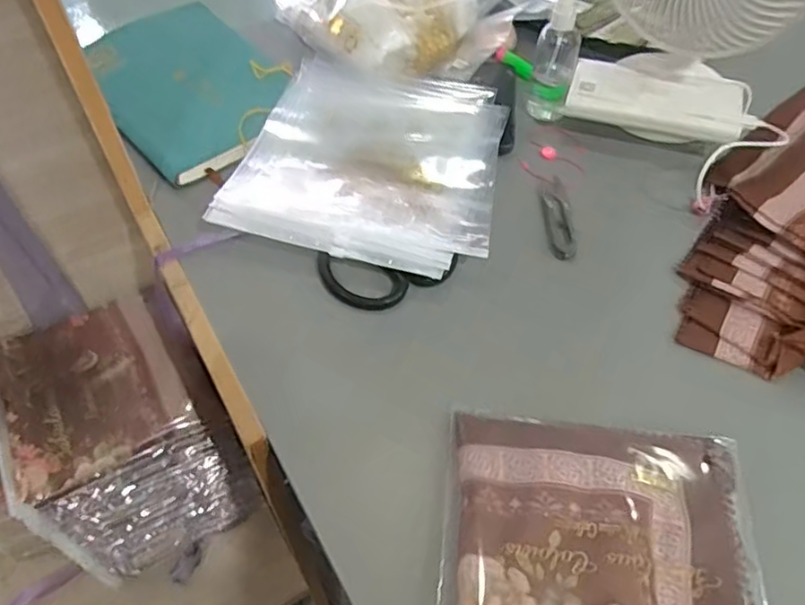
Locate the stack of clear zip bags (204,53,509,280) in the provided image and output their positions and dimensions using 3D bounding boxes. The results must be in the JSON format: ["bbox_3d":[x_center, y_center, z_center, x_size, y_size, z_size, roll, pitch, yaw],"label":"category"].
[{"bbox_3d":[-0.023,-0.139,0.589,0.227,0.015,0.255,13,52,6],"label":"stack of clear zip bags"}]

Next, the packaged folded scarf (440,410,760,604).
[{"bbox_3d":[0.117,0.157,0.373,0.182,0.022,0.192,5,53,5],"label":"packaged folded scarf"}]

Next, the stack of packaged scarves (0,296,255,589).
[{"bbox_3d":[-0.314,0.167,0.717,0.174,0.276,0.204,-27,57,-18],"label":"stack of packaged scarves"}]

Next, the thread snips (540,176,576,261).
[{"bbox_3d":[0.138,-0.079,0.562,0.024,0.006,0.102,-1,53,1],"label":"thread snips"}]

